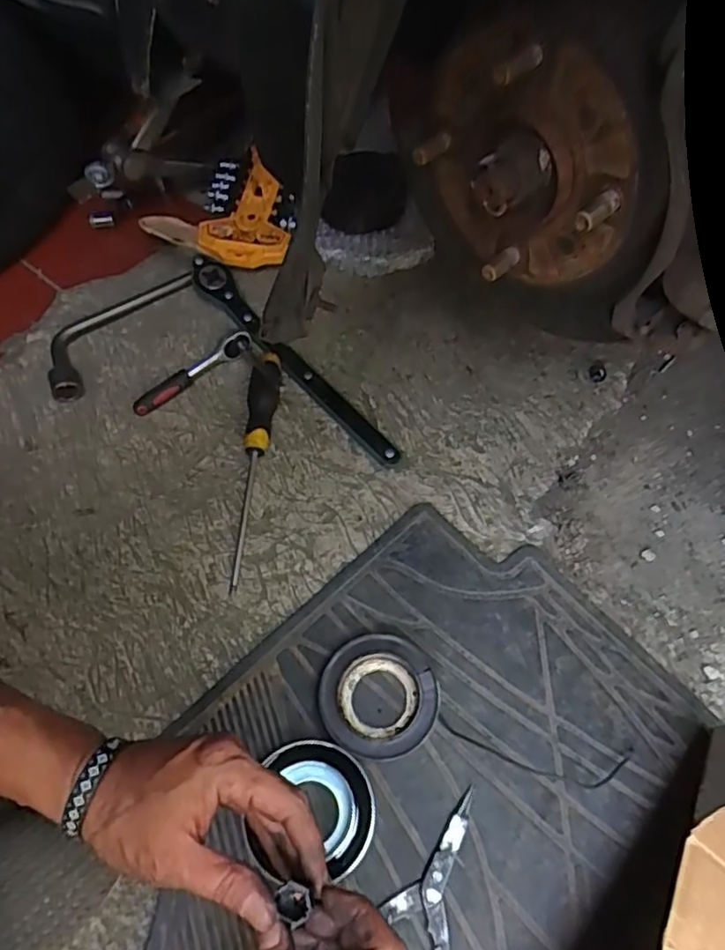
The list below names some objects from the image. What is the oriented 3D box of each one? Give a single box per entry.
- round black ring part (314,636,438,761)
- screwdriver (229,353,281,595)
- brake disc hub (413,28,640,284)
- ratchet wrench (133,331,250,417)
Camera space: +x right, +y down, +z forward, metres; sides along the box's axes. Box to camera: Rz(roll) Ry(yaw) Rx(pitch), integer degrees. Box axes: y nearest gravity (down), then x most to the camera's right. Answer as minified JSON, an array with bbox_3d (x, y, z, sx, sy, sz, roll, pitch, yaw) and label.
[{"bbox_3d":[0.013,0.179,0.501,0.091,0.033,0.090,-1,63,1],"label":"round black ring part"},{"bbox_3d":[-0.101,-0.014,0.602,0.033,0.042,0.241,0,63,2],"label":"screwdriver"},{"bbox_3d":[0.084,-0.170,0.342,0.038,0.144,0.129,-40,63,-19],"label":"brake disc hub"},{"bbox_3d":[-0.180,-0.108,0.659,0.139,0.028,0.020,-33,66,-14],"label":"ratchet wrench"}]

